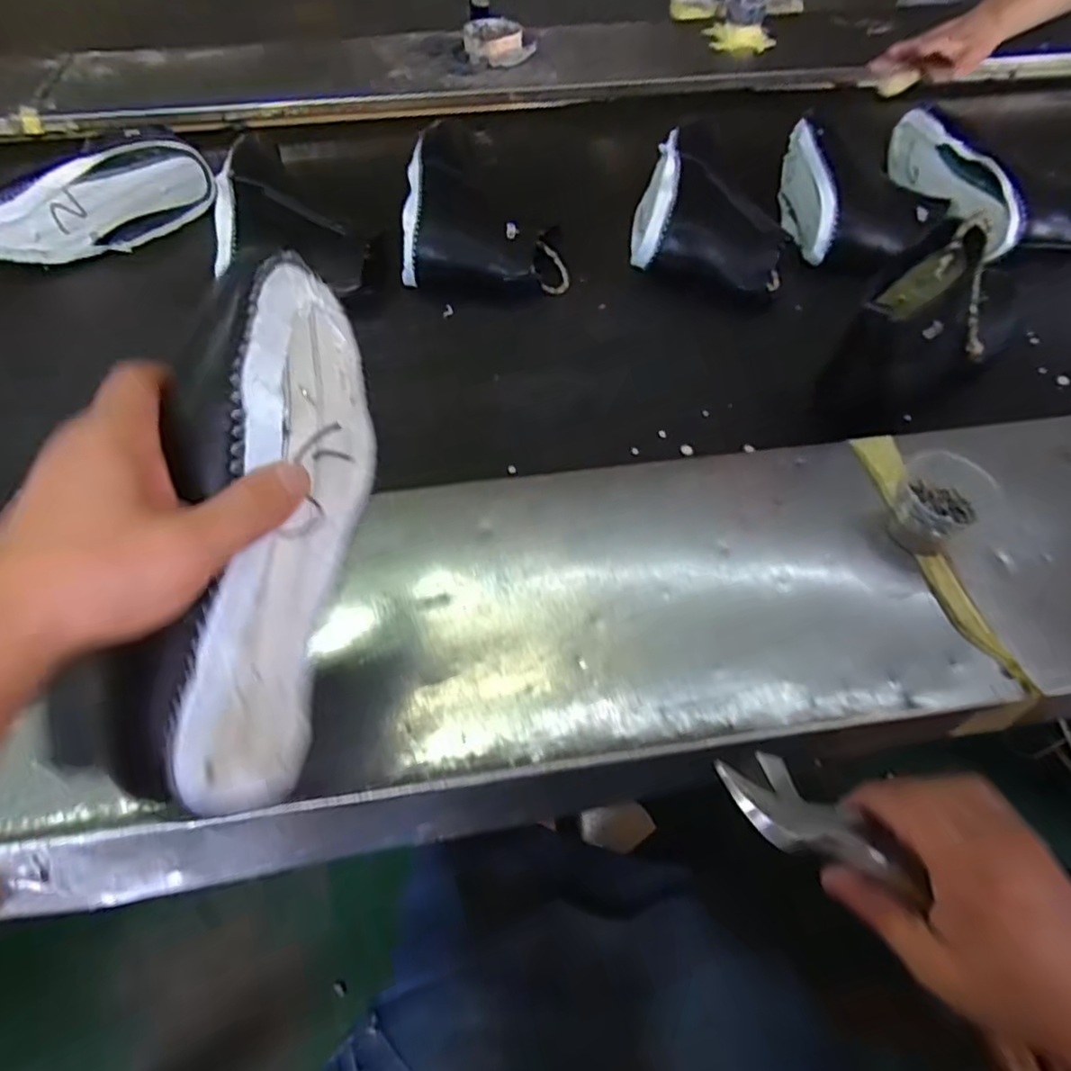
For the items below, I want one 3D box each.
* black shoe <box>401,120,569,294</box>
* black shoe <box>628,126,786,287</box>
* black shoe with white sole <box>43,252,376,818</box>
[{"bbox_3d":[-0.052,-0.410,0.754,0.171,0.071,0.313,2,56,1],"label":"black shoe"},{"bbox_3d":[0.192,-0.364,0.724,0.159,0.086,0.206,3,56,2],"label":"black shoe"},{"bbox_3d":[-0.133,-0.008,0.299,0.077,0.093,0.247,3,81,36],"label":"black shoe with white sole"}]

